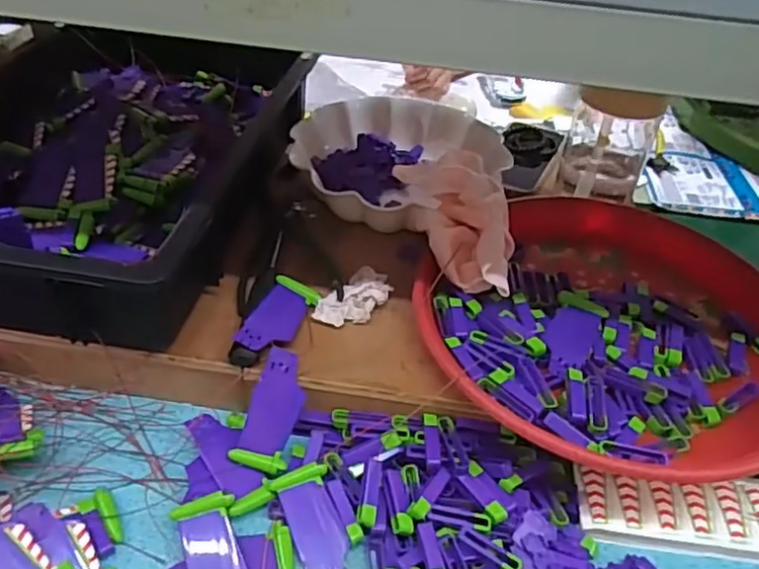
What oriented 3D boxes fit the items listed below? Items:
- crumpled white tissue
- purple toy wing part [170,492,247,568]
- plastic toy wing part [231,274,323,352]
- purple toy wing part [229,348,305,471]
[{"bbox_3d":[-0.021,0.012,0.536,0.041,0.016,0.069,30,47,26],"label":"crumpled white tissue"},{"bbox_3d":[-0.110,0.186,0.420,0.038,0.007,0.089,-11,60,-16],"label":"purple toy wing part"},{"bbox_3d":[-0.080,0.026,0.511,0.039,0.007,0.087,28,38,-3],"label":"plastic toy wing part"},{"bbox_3d":[-0.079,0.095,0.477,0.039,0.006,0.087,21,84,-8],"label":"purple toy wing part"}]

